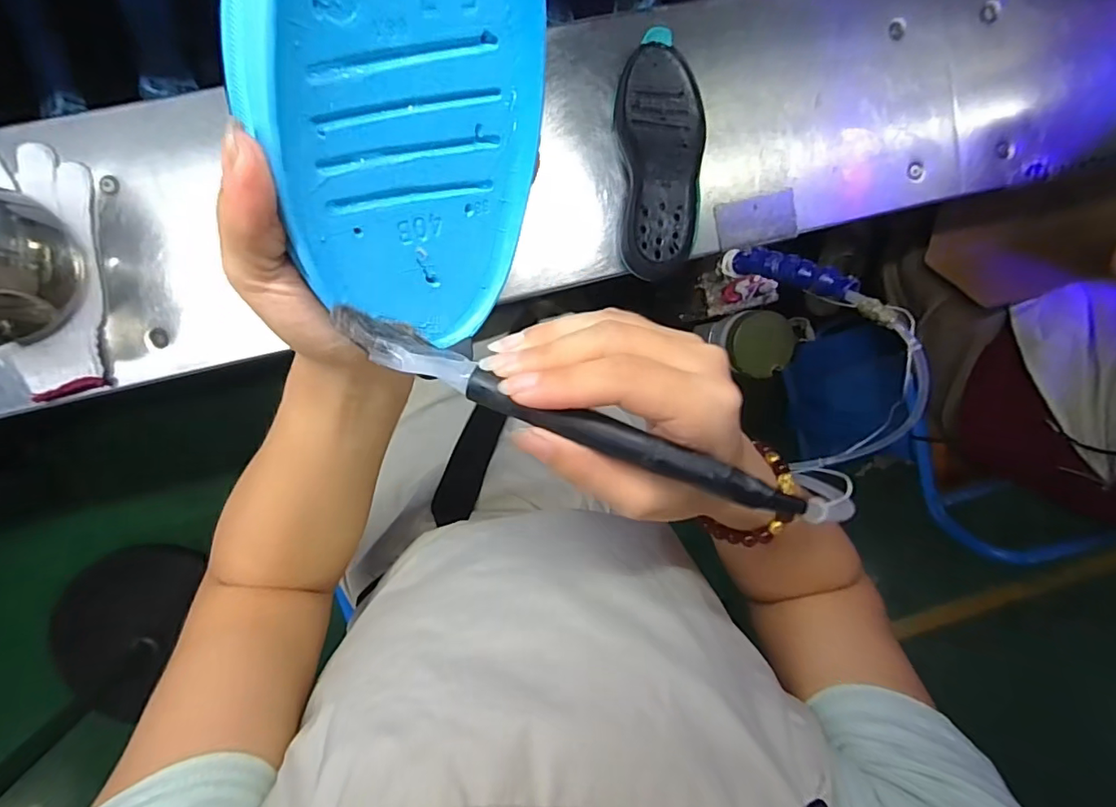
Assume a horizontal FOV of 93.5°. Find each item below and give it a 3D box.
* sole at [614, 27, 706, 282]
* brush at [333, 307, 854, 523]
[{"bbox_3d":[0.099,-0.232,0.507,0.082,0.030,0.213,-4,97,-6],"label":"sole"},{"bbox_3d":[0.010,0.007,0.189,0.185,0.022,0.015,22,94,4],"label":"brush"}]

